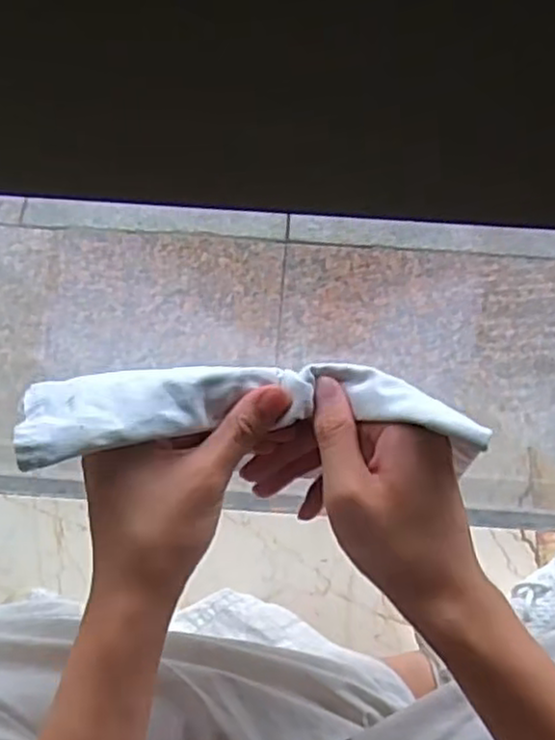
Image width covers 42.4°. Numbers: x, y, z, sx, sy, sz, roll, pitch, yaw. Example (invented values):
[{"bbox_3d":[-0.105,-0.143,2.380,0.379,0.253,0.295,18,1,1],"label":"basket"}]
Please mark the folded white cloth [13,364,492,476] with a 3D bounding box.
[{"bbox_3d":[-0.016,0.021,0.338,0.213,0.031,0.055,-1,66,0],"label":"folded white cloth"}]

